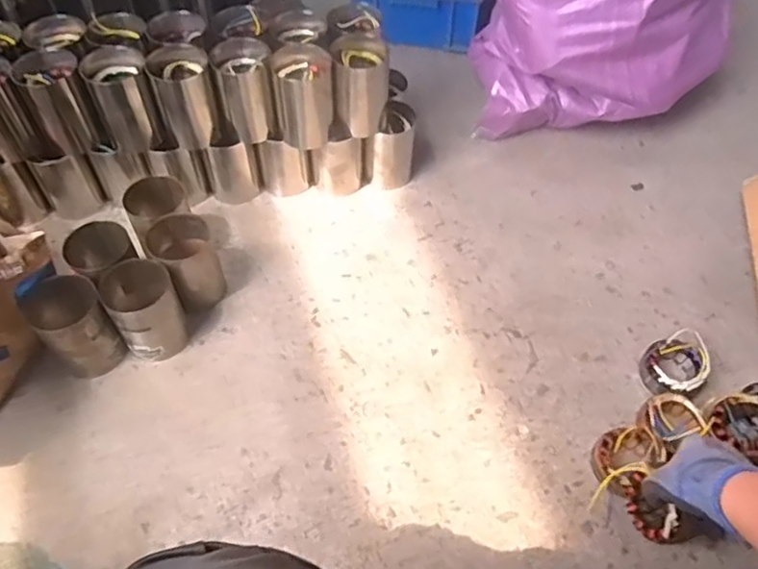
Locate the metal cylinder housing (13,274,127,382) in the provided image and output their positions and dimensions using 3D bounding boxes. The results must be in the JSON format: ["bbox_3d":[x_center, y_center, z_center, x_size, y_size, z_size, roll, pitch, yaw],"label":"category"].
[{"bbox_3d":[-0.421,0.059,0.866,0.111,0.126,0.091,38,62,22],"label":"metal cylinder housing"}]

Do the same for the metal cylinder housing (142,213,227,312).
[{"bbox_3d":[-0.285,-0.027,0.933,0.090,0.125,0.110,-22,59,-17],"label":"metal cylinder housing"}]

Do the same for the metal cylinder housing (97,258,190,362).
[{"bbox_3d":[-0.330,0.040,0.887,0.092,0.118,0.103,-24,59,-18],"label":"metal cylinder housing"}]

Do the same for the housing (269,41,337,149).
[{"bbox_3d":[-0.120,-0.304,0.990,0.090,0.137,0.090,-5,55,-6],"label":"housing"}]

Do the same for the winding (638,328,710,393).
[{"bbox_3d":[0.429,0.117,0.898,0.097,0.050,0.088,-16,57,-12],"label":"winding"}]

